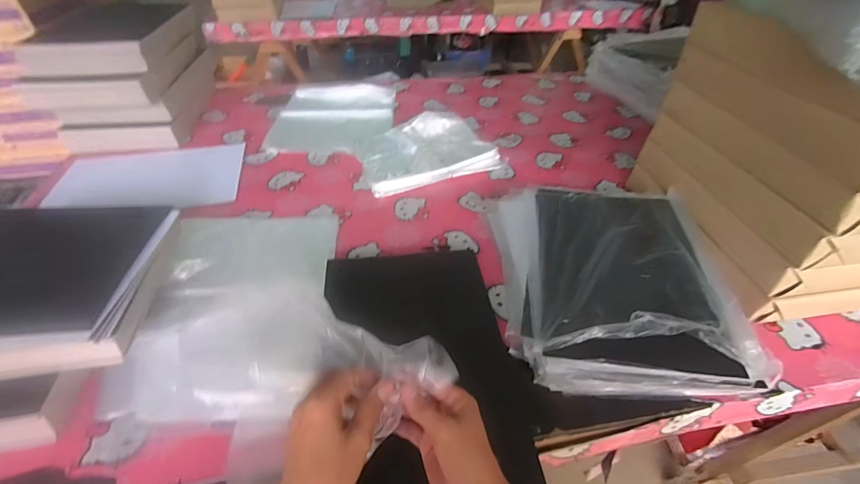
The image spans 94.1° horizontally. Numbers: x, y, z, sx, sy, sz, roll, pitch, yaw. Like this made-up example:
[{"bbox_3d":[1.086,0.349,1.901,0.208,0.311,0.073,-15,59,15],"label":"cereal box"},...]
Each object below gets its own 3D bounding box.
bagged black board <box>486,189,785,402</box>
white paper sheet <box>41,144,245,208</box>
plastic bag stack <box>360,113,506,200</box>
[{"bbox_3d":[0.290,0.041,0.660,0.335,0.082,0.409,2,42,-1],"label":"bagged black board"},{"bbox_3d":[-0.623,-0.151,0.895,0.376,0.012,0.261,-6,42,-9],"label":"white paper sheet"},{"bbox_3d":[-0.017,-0.222,0.966,0.341,0.051,0.244,-18,46,-22],"label":"plastic bag stack"}]

